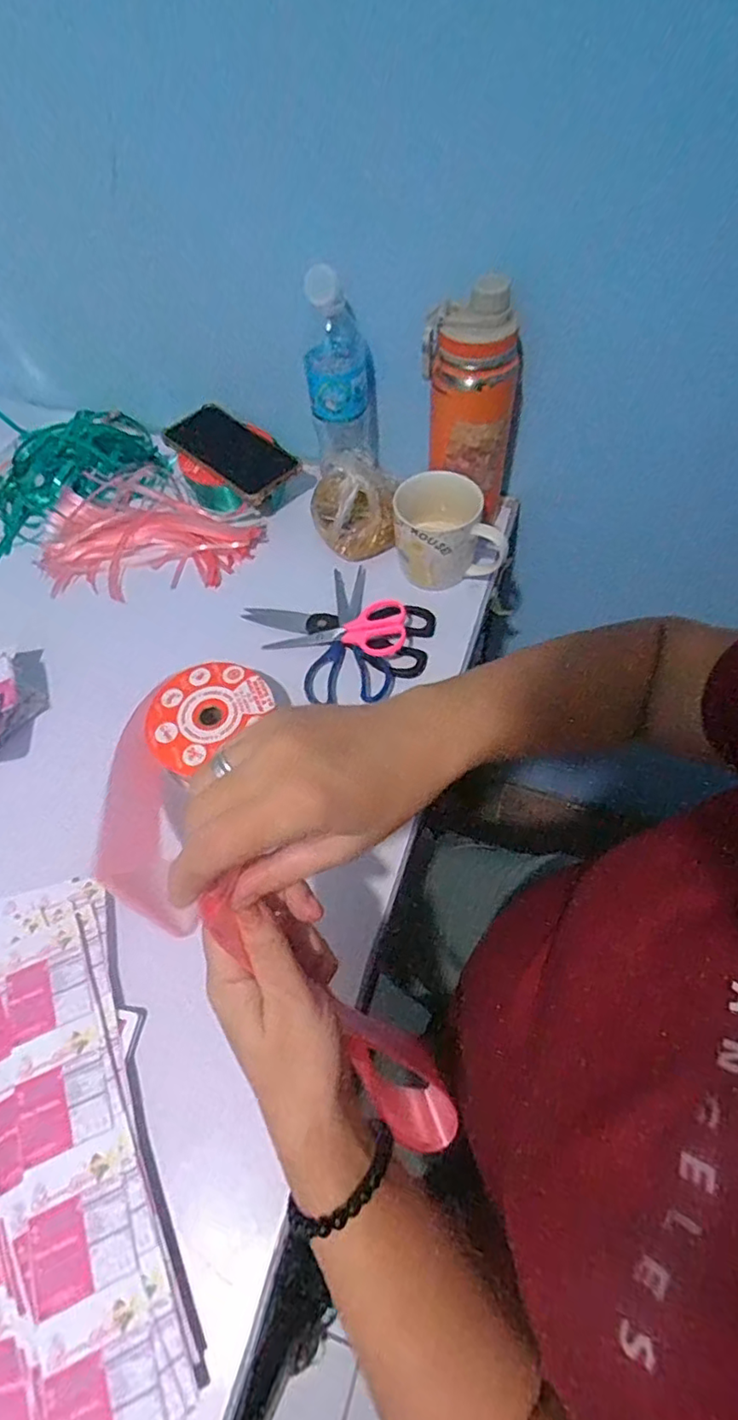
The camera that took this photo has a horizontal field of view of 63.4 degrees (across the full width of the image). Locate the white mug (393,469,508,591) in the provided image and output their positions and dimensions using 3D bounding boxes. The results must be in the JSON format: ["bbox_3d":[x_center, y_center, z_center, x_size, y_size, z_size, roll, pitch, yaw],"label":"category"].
[{"bbox_3d":[0.079,-0.175,0.597,0.099,0.086,0.077,2,61,3],"label":"white mug"}]

